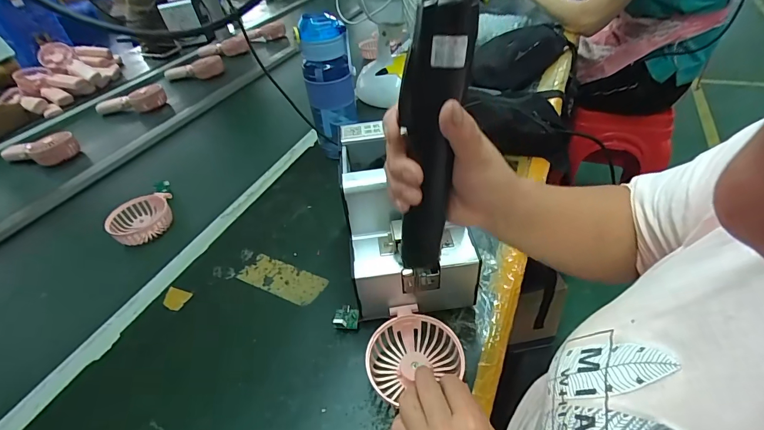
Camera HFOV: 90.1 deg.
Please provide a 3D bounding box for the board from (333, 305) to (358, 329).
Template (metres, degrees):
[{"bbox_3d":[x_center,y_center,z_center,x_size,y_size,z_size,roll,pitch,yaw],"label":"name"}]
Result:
[{"bbox_3d":[-0.038,0.111,0.409,0.027,0.015,0.023,-3,41,7],"label":"board"}]

